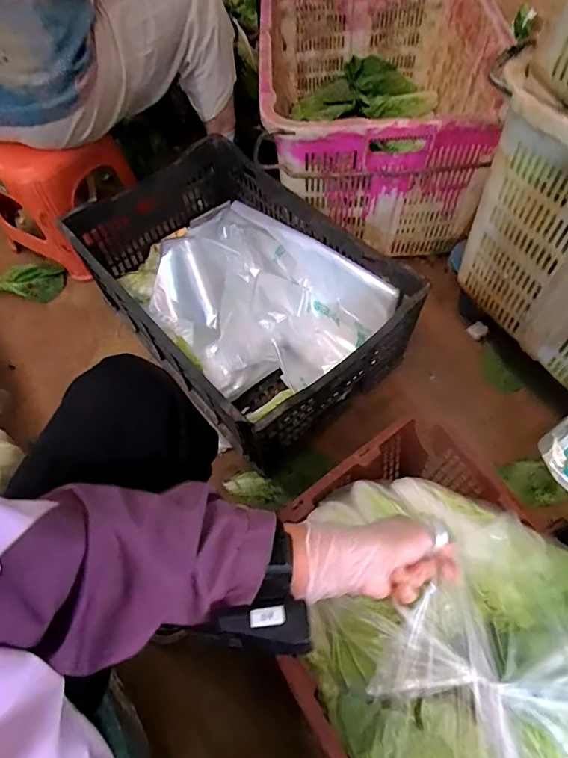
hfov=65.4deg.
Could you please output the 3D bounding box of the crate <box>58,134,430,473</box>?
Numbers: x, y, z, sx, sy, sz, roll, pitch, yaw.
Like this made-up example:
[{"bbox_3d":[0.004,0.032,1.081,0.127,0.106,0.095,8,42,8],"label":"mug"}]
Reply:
[{"bbox_3d":[-0.097,-0.195,0.900,0.409,0.227,0.652,-38,66,-17],"label":"crate"}]

